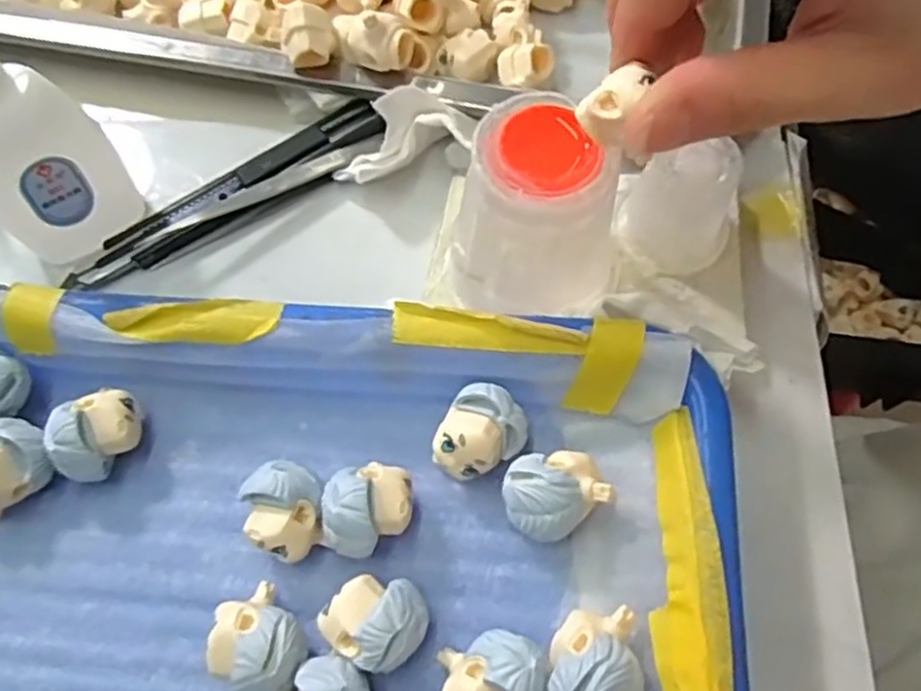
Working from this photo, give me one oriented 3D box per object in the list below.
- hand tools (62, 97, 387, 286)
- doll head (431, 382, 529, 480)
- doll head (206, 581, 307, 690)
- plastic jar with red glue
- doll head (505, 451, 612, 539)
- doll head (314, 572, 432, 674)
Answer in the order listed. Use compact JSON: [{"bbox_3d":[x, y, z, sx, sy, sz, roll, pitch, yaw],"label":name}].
[{"bbox_3d":[-0.082,-0.055,0.271,0.123,0.010,0.022,-31,69,-12],"label":"hand tools"},{"bbox_3d":[0.006,0.028,0.221,0.023,0.021,0.028,30,69,13],"label":"doll head"},{"bbox_3d":[-0.053,0.079,0.196,0.028,0.022,0.022,42,73,17],"label":"doll head"},{"bbox_3d":[0.022,-0.041,0.216,0.049,0.048,0.043,16,67,8],"label":"plastic jar with red glue"},{"bbox_3d":[0.026,0.043,0.213,0.028,0.022,0.023,-24,68,-10],"label":"doll head"},{"bbox_3d":[-0.022,0.073,0.199,0.026,0.023,0.023,28,69,12],"label":"doll head"}]

